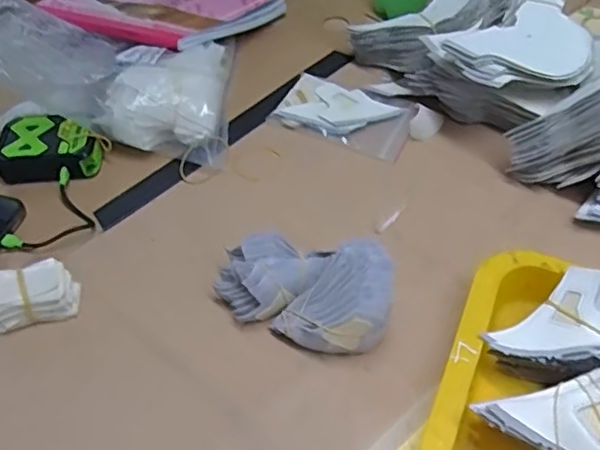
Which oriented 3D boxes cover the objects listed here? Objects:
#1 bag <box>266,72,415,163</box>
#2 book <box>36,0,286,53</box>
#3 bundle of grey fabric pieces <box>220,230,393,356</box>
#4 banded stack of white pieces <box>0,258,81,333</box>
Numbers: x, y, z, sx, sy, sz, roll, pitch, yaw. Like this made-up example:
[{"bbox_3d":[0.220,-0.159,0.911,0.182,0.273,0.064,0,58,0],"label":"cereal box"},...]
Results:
[{"bbox_3d":[0.044,-0.106,0.608,0.130,0.015,0.070,18,54,19],"label":"bag"},{"bbox_3d":[-0.163,-0.261,0.732,0.255,0.020,0.188,22,44,23],"label":"book"},{"bbox_3d":[0.001,0.048,0.457,0.128,0.059,0.075,7,51,11],"label":"bundle of grey fabric pieces"},{"bbox_3d":[-0.211,0.055,0.480,0.074,0.049,0.038,-14,51,-6],"label":"banded stack of white pieces"}]

